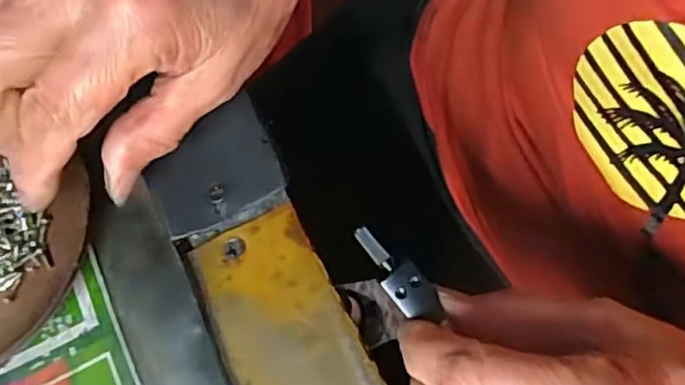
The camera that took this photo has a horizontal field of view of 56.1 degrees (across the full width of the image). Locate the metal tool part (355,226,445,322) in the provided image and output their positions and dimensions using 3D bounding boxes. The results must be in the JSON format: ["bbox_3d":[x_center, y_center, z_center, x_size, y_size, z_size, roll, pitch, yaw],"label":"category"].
[{"bbox_3d":[0.018,0.027,0.215,0.012,0.006,0.037,-41,86,-12],"label":"metal tool part"}]

